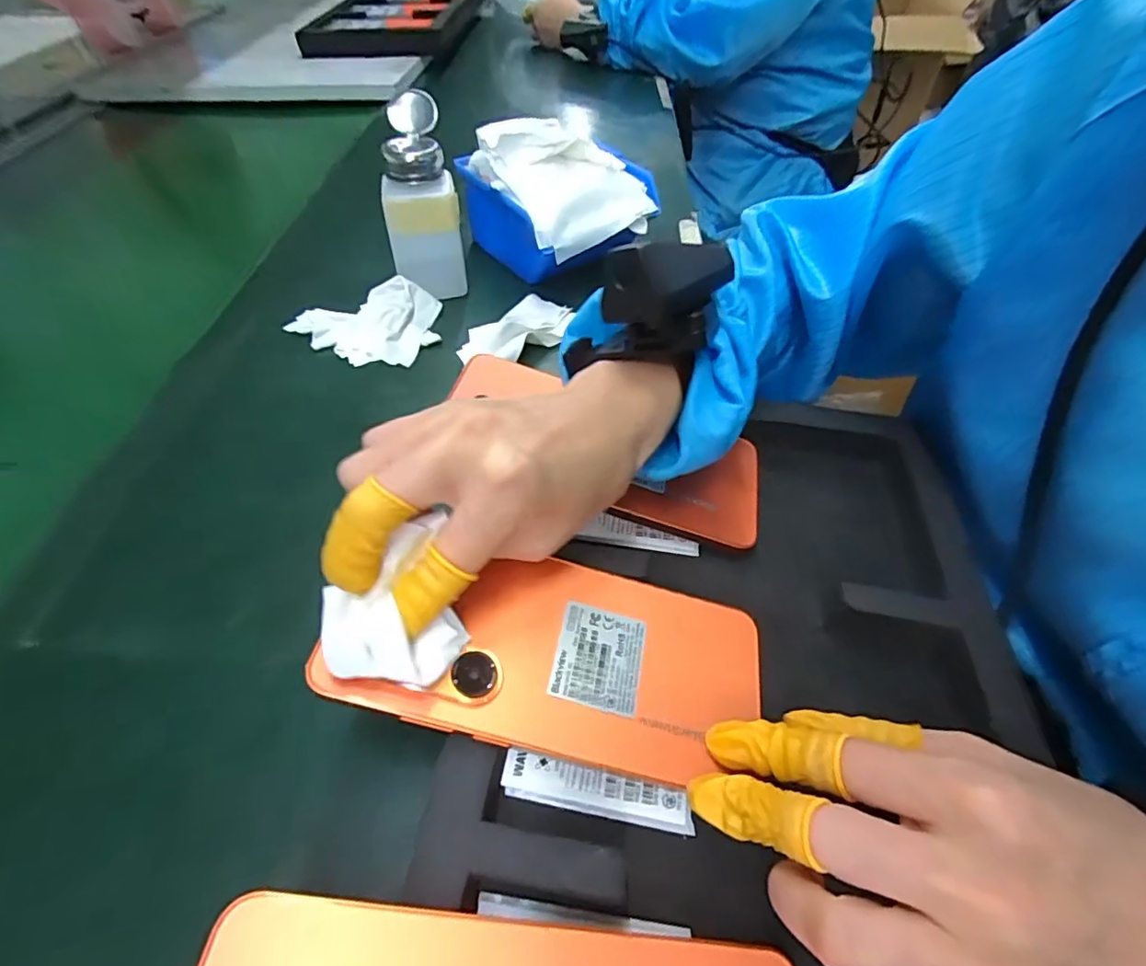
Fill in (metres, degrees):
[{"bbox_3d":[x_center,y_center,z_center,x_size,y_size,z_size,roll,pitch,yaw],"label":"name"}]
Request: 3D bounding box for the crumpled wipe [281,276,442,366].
[{"bbox_3d":[-0.155,-0.118,0.406,0.105,0.033,0.067,-2,49,0],"label":"crumpled wipe"}]

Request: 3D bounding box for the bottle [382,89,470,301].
[{"bbox_3d":[-0.112,-0.204,0.418,0.054,0.135,0.056,-10,50,-7],"label":"bottle"}]

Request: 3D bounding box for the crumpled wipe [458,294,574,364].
[{"bbox_3d":[-0.037,-0.113,0.409,0.047,0.023,0.098,20,53,18],"label":"crumpled wipe"}]

